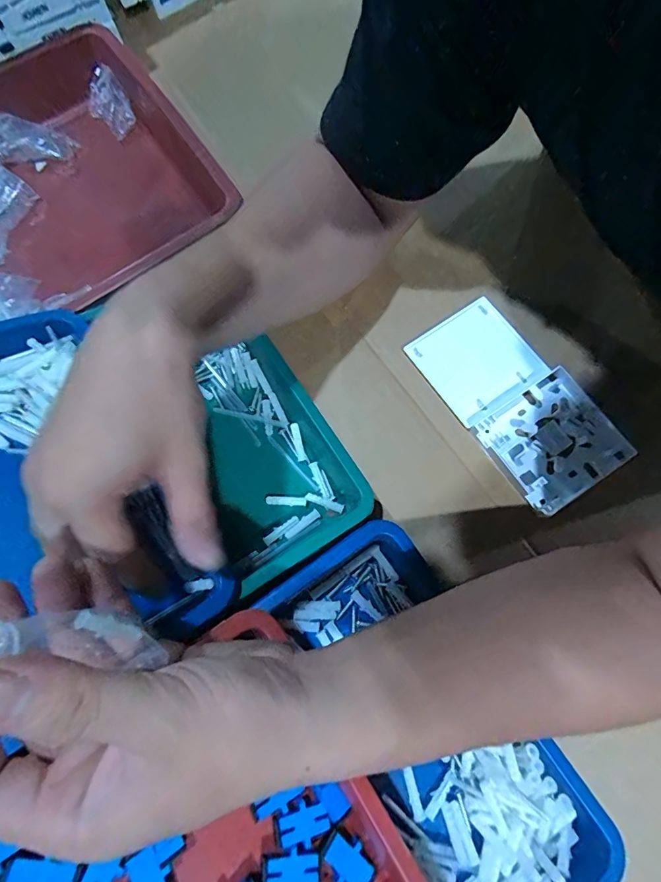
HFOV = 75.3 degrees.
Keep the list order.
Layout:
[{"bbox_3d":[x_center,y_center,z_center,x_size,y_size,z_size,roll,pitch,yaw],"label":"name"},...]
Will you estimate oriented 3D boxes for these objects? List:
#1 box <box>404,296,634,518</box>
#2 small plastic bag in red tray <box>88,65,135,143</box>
[{"bbox_3d":[0.145,-0.035,0.343,0.087,0.016,0.171,-34,76,-6],"label":"box"},{"bbox_3d":[-0.215,-0.331,0.419,0.063,0.007,0.042,45,102,9],"label":"small plastic bag in red tray"}]

